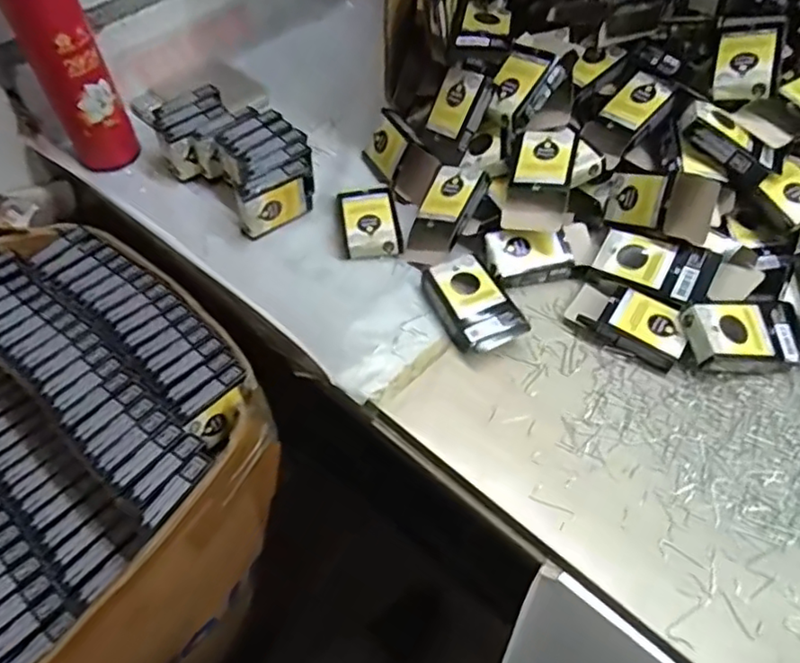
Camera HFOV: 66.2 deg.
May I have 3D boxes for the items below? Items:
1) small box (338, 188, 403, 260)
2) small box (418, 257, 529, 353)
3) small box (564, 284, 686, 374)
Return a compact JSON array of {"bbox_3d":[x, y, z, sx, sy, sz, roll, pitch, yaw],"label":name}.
[{"bbox_3d":[-0.030,-0.105,0.598,0.054,0.026,0.077,-7,53,-5],"label":"small box"},{"bbox_3d":[0.065,-0.023,0.539,0.059,0.026,0.094,-19,55,-14],"label":"small box"},{"bbox_3d":[0.194,-0.008,0.526,0.096,0.027,0.052,29,59,20],"label":"small box"}]

